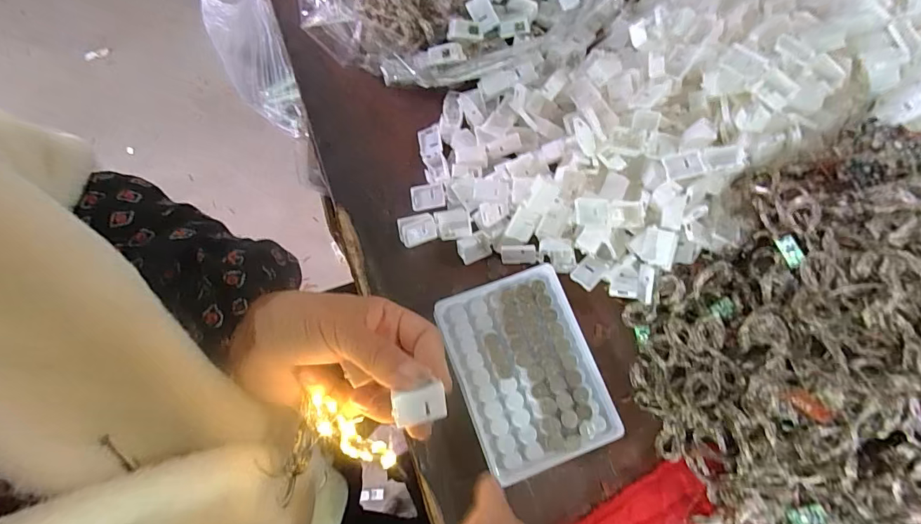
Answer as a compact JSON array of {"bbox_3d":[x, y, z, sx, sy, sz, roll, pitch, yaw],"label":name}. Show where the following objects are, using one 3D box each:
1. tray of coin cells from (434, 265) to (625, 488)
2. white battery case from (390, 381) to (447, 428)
[{"bbox_3d":[0.047,0.078,0.324,0.096,0.026,0.131,-19,75,-5],"label":"tray of coin cells"},{"bbox_3d":[-0.022,0.072,0.230,0.027,0.011,0.020,-9,108,-17],"label":"white battery case"}]

